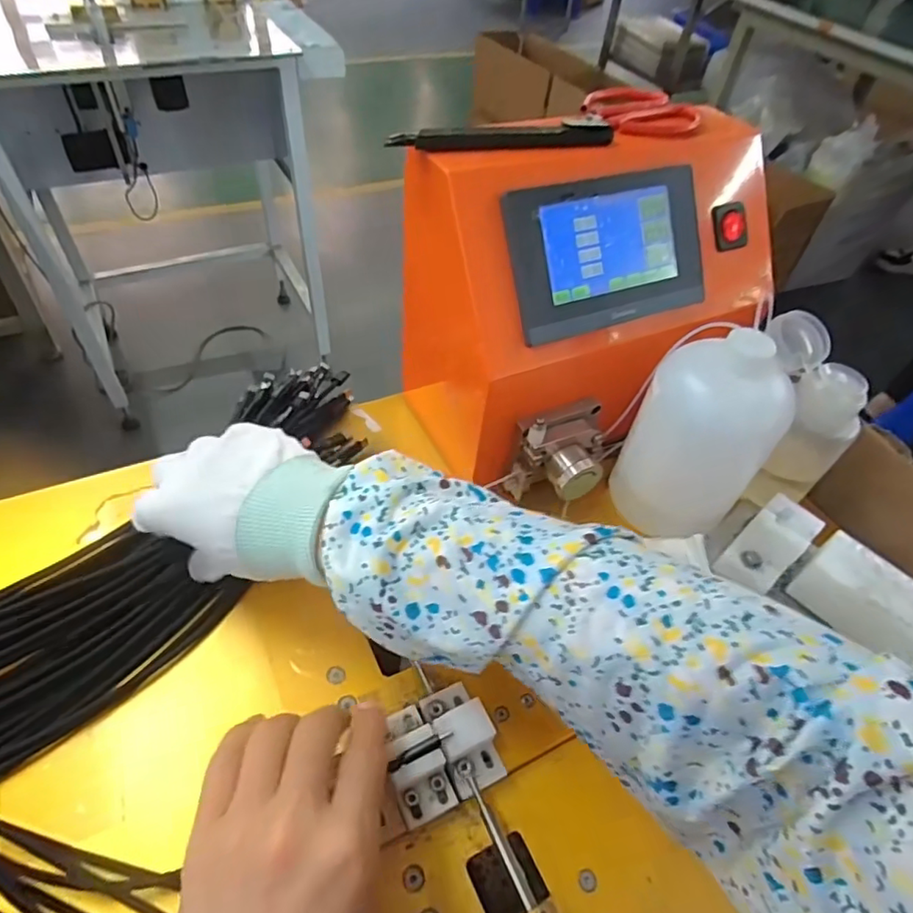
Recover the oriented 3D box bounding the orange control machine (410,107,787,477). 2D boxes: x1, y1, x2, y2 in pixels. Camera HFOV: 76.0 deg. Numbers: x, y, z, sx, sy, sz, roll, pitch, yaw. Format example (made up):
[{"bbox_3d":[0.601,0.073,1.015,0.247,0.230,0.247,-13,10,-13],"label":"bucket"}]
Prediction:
[{"bbox_3d":[0.095,-0.102,0.404,0.248,0.194,0.137,-19,54,-22],"label":"orange control machine"}]

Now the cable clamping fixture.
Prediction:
[{"bbox_3d":[-0.008,0.142,0.287,0.053,0.019,0.050,-18,54,-21],"label":"cable clamping fixture"}]

